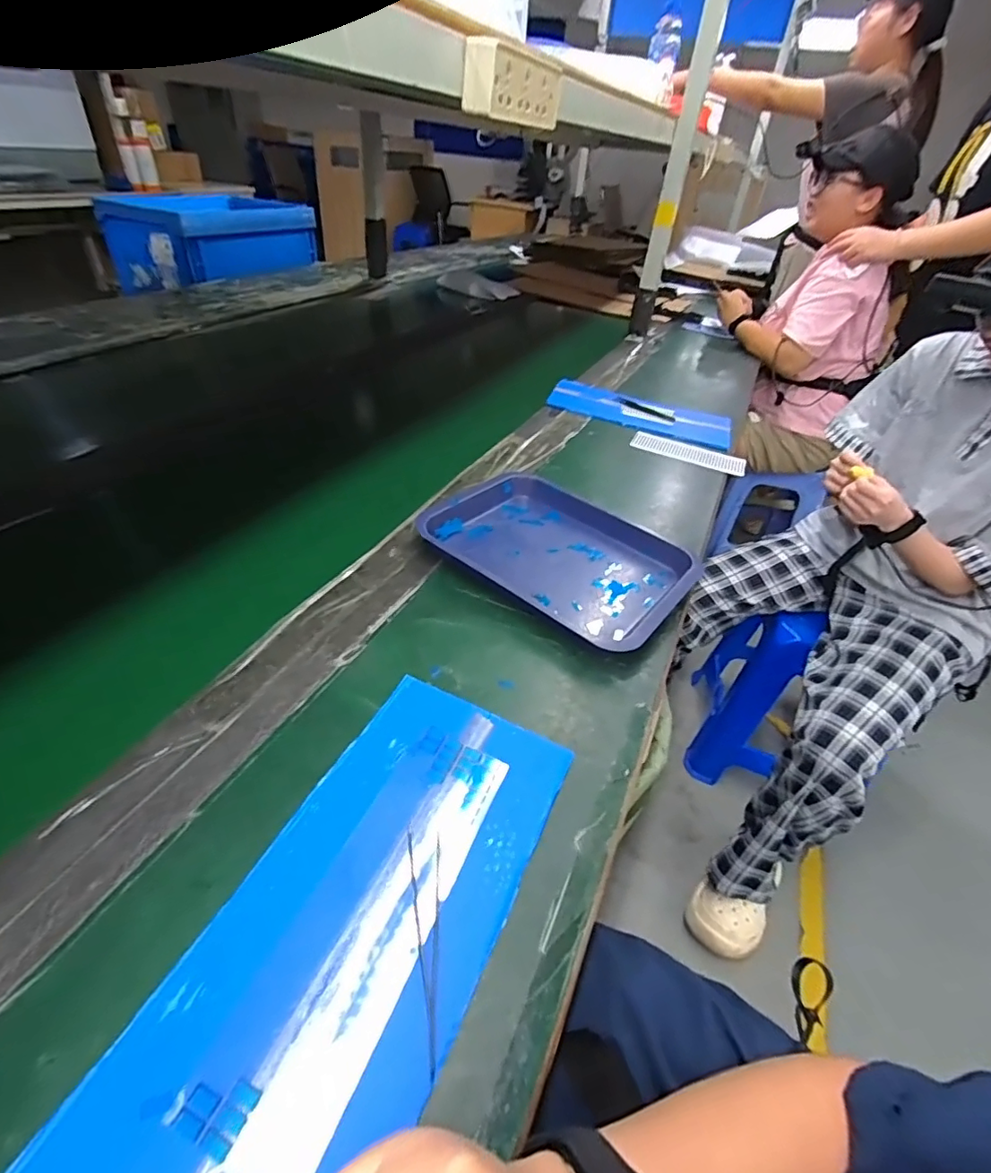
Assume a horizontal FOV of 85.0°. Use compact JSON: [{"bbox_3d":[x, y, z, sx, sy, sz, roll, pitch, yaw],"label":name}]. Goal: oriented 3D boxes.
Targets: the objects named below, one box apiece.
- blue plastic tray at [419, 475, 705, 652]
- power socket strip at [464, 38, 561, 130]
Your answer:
[{"bbox_3d":[0.073,-0.043,0.622,0.290,0.032,0.226,30,45,26],"label":"blue plastic tray"},{"bbox_3d":[0.022,-0.494,0.537,0.034,0.054,0.175,19,41,15],"label":"power socket strip"}]

